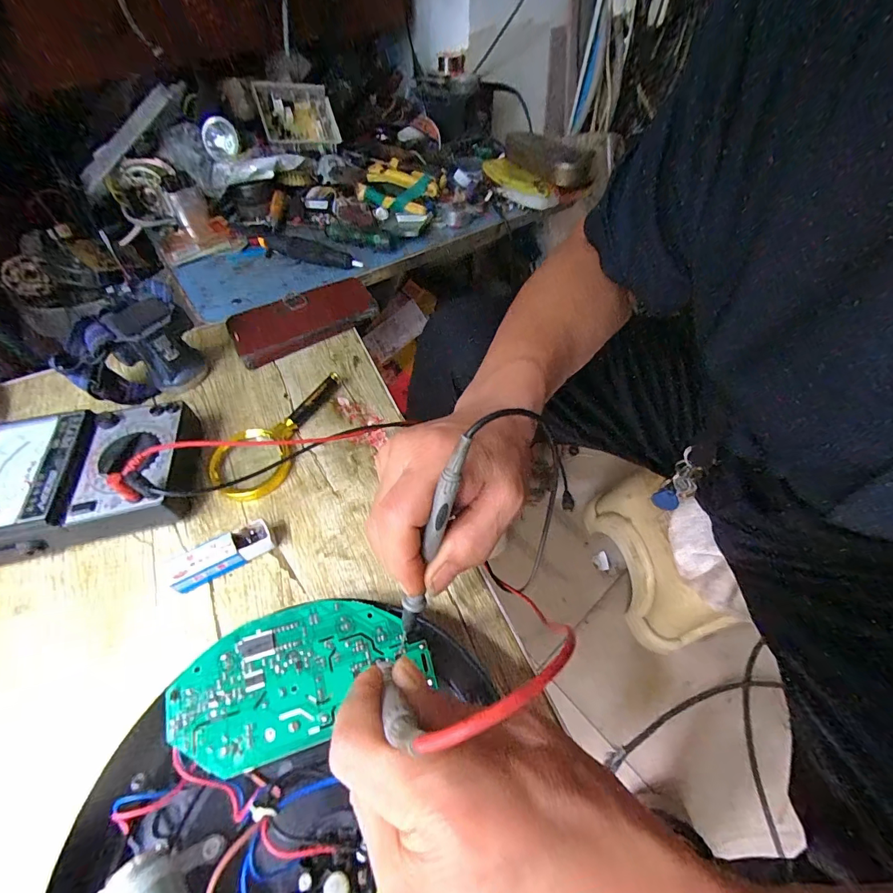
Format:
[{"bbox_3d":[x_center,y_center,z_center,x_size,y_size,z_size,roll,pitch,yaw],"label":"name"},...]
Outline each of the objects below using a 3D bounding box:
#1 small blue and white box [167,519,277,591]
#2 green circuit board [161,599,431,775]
[{"bbox_3d":[-0.171,0.084,0.309,0.071,0.021,0.024,-24,57,-16],"label":"small blue and white box"},{"bbox_3d":[-0.084,0.132,0.238,0.140,0.018,0.071,-16,55,-9],"label":"green circuit board"}]

